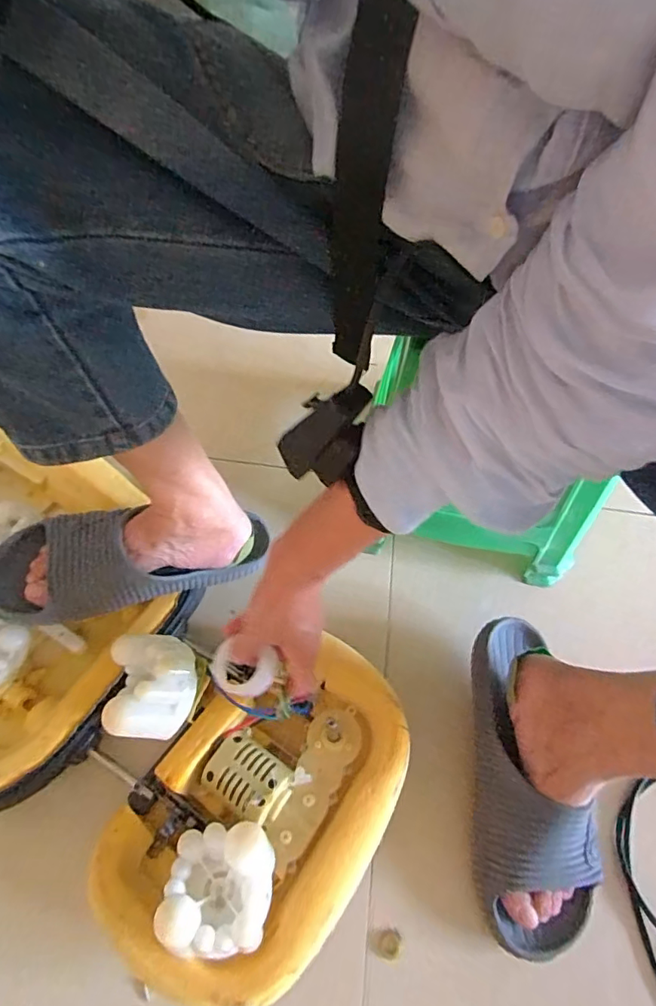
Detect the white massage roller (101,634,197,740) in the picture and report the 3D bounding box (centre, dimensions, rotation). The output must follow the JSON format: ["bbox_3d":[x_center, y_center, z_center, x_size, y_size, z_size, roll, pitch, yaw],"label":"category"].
[{"bbox_3d":[-0.159,0.165,0.474,0.074,0.048,0.089,-6,59,-6],"label":"white massage roller"}]

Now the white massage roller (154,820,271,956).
[{"bbox_3d":[-0.083,0.290,0.393,0.076,0.055,0.084,2,58,-1],"label":"white massage roller"}]

